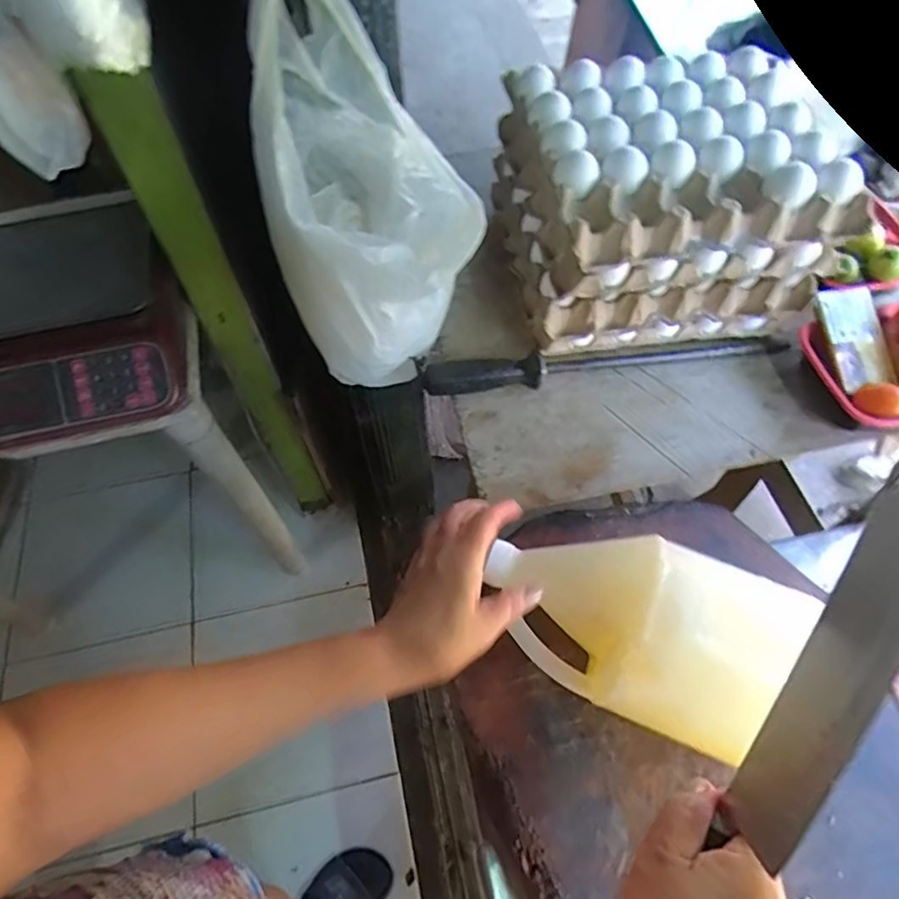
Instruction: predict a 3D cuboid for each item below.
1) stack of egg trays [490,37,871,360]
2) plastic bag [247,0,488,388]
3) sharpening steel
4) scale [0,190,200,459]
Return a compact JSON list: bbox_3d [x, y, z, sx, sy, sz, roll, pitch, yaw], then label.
[{"bbox_3d":[0.224,-0.271,0.637,0.295,0.164,0.261,-8,60,-4],"label":"stack of egg trays"},{"bbox_3d":[-0.087,-0.243,0.549,0.167,0.156,0.341,-20,99,-11],"label":"plastic bag"},{"bbox_3d":[0.176,-0.099,0.639,0.409,0.045,0.027,-10,60,-5],"label":"sharpening steel"},{"bbox_3d":[-0.532,-0.164,0.765,0.369,0.118,0.321,-11,60,-5],"label":"scale"}]

